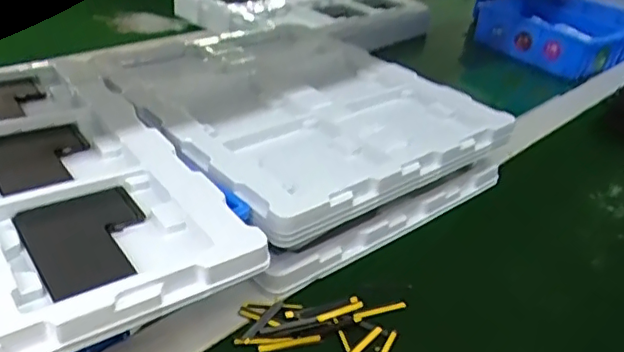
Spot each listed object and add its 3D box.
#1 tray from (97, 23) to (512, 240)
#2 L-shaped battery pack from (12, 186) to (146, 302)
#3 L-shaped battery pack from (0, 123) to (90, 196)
[{"bbox_3d":[-0.014,-0.080,0.569,0.307,0.023,0.357,-17,38,-35],"label":"tray"},{"bbox_3d":[-0.124,0.033,0.323,0.065,0.005,0.084,-17,37,-35],"label":"L-shaped battery pack"},{"bbox_3d":[-0.185,-0.015,0.392,0.067,0.004,0.080,-16,37,-34],"label":"L-shaped battery pack"}]

